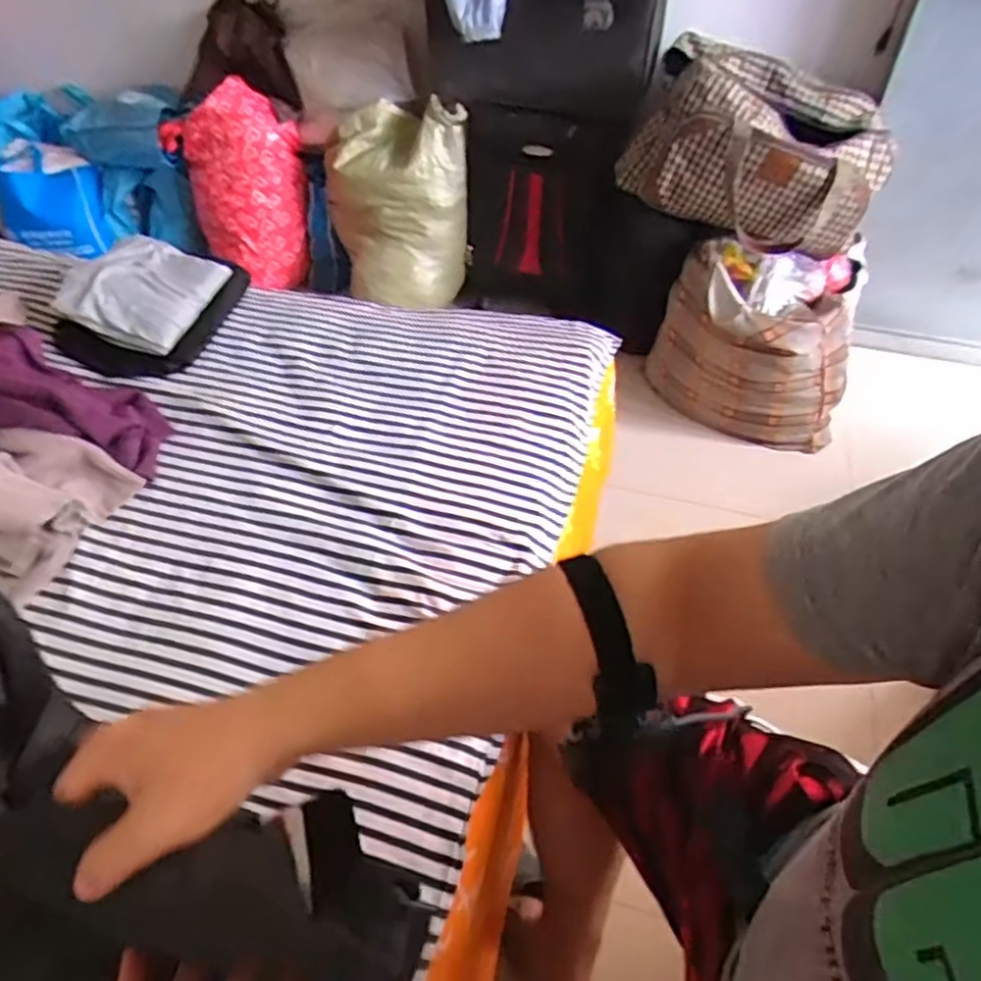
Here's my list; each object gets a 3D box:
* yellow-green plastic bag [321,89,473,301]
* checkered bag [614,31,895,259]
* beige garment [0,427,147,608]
[{"bbox_3d":[-0.227,-0.703,1.723,0.312,0.432,0.220,-11,49,-10],"label":"yellow-green plastic bag"},{"bbox_3d":[0.576,-0.750,1.500,0.511,0.287,0.324,14,49,12],"label":"checkered bag"},{"bbox_3d":[-0.607,-0.021,0.820,0.280,0.110,0.184,17,50,14],"label":"beige garment"}]

